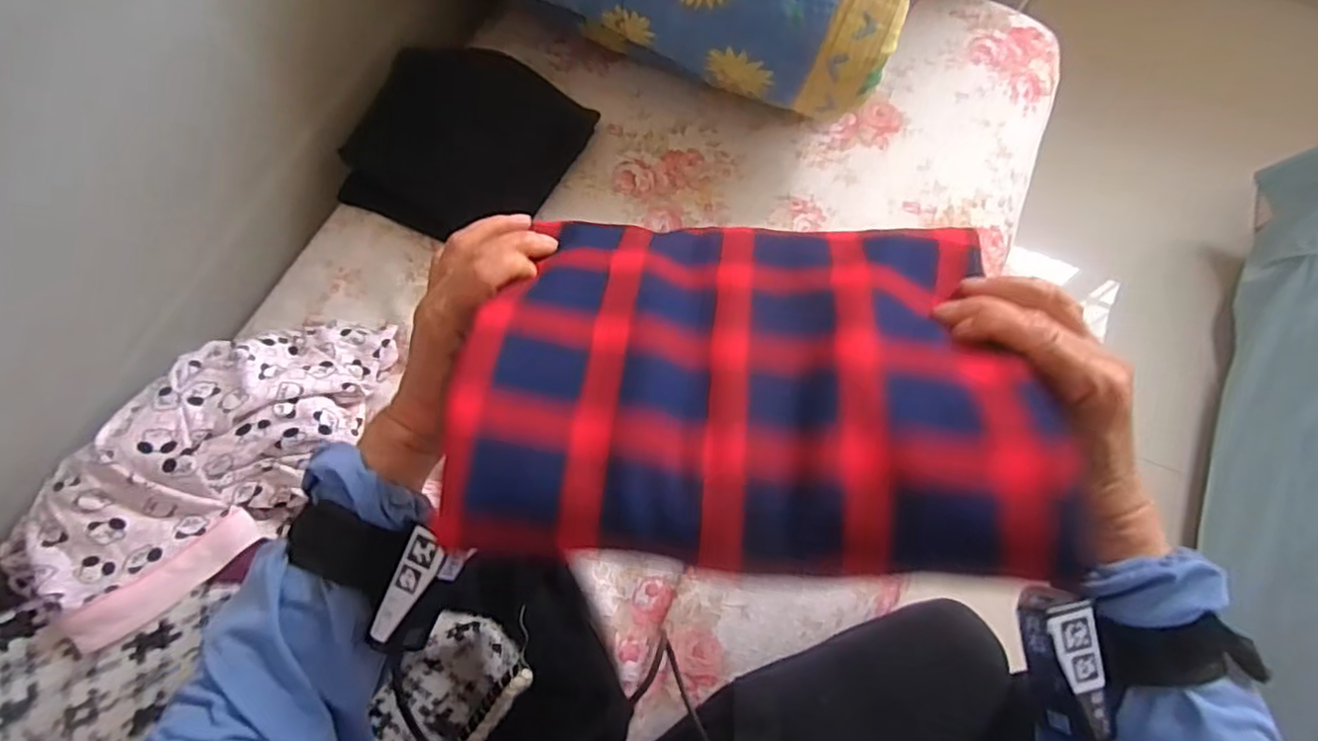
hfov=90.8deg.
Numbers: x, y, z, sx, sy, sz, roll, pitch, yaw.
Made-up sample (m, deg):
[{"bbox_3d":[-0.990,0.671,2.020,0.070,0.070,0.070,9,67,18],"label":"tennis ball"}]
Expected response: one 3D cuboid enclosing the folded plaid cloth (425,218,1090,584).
[{"bbox_3d":[0.045,-0.010,0.327,0.264,0.032,0.208,3,51,6],"label":"folded plaid cloth"}]

